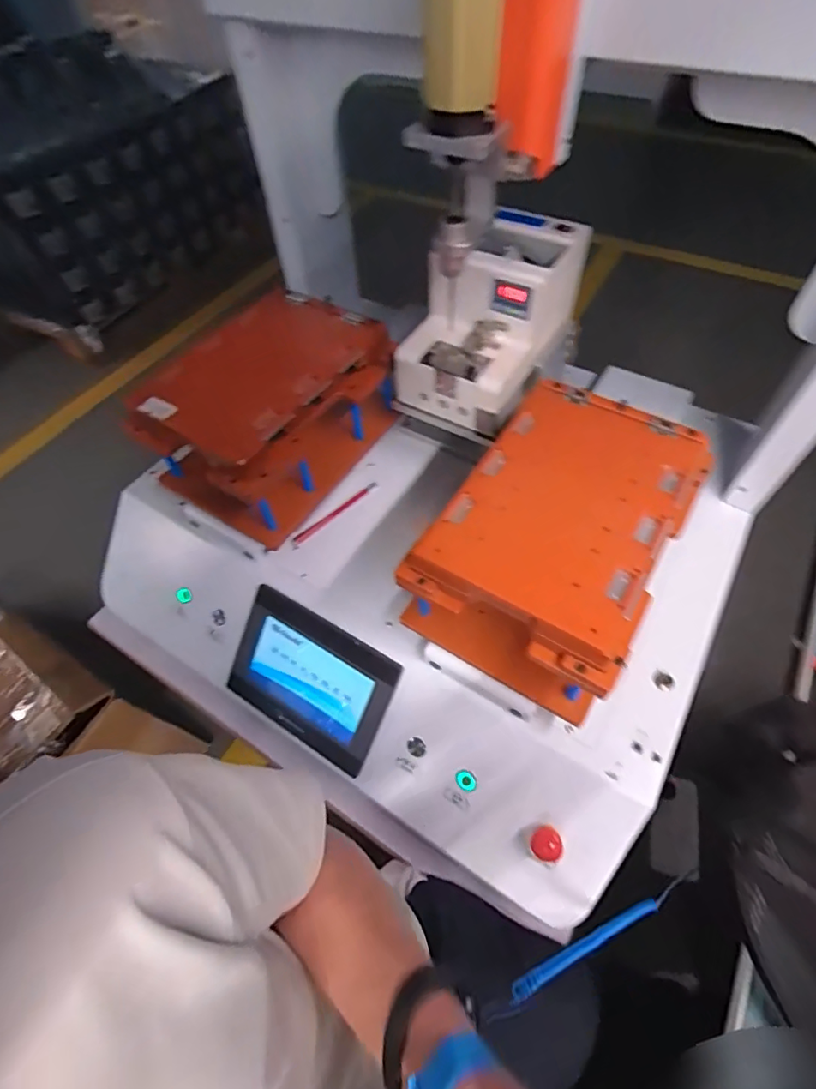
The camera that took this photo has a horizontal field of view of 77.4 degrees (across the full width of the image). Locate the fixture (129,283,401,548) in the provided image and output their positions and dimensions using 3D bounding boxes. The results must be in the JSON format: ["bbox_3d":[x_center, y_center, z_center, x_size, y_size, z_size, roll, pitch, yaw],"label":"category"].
[{"bbox_3d":[-0.153,-0.142,0.610,0.173,0.192,0.245,29,62,20],"label":"fixture"}]

